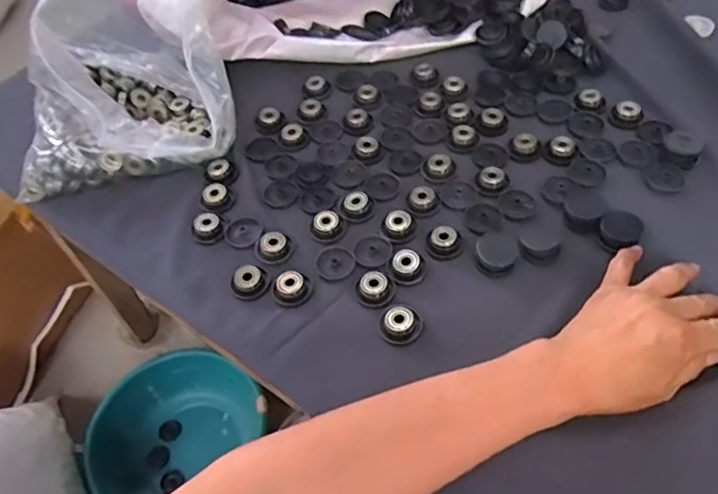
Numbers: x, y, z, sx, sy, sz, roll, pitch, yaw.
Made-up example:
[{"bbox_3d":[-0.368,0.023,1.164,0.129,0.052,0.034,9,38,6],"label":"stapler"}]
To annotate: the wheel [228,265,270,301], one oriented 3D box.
[{"bbox_3d":[-0.092,0.029,0.492,0.032,0.016,0.026,-23,54,-12],"label":"wheel"}]

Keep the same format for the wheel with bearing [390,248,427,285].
[{"bbox_3d":[0.041,0.016,0.489,0.029,0.011,0.029,-3,53,4],"label":"wheel with bearing"}]

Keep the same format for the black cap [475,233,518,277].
[{"bbox_3d":[0.112,0.007,0.483,0.032,0.023,0.026,13,55,15],"label":"black cap"}]

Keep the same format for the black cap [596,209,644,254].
[{"bbox_3d":[0.215,-0.012,0.489,0.033,0.023,0.027,22,58,21],"label":"black cap"}]

